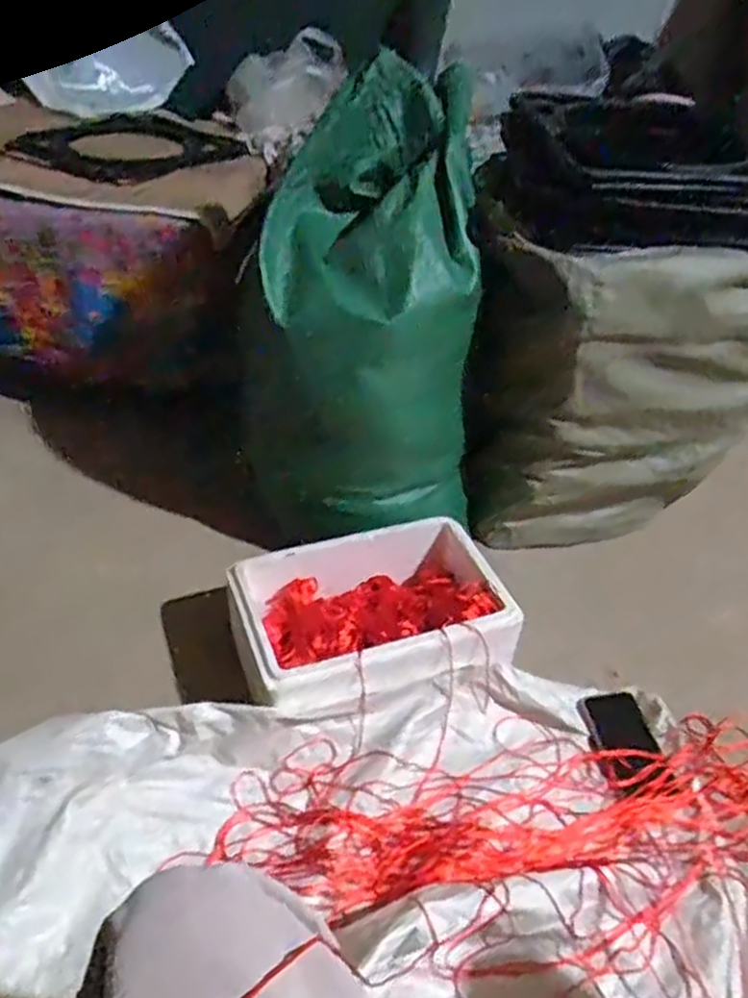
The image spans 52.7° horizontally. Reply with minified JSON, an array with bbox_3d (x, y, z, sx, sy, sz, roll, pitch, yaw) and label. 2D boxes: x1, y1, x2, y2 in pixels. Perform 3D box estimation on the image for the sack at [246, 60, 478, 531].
[{"bbox_3d":[-0.024,-0.238,1.116,0.332,0.646,0.274,-2,42,-10],"label":"sack"}]

